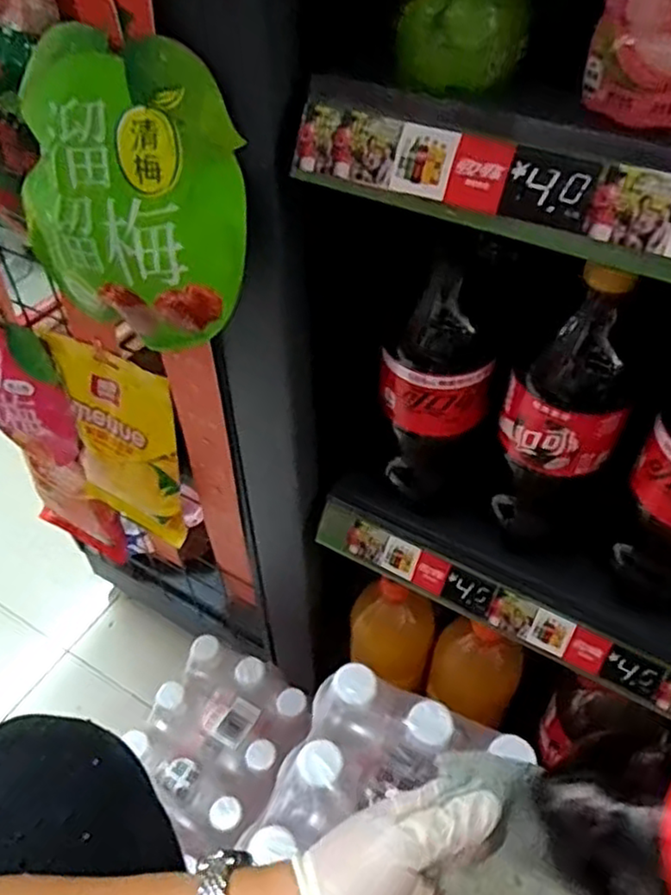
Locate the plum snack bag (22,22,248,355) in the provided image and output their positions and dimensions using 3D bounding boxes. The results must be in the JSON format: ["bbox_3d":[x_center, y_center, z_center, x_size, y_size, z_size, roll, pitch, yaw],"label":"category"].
[{"bbox_3d":[-0.119,-0.138,0.394,0.148,0.168,0.022,15,31,13],"label":"plum snack bag"}]

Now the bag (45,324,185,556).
[{"bbox_3d":[-0.207,0.000,0.658,0.138,0.194,0.049,21,51,20],"label":"bag"}]

